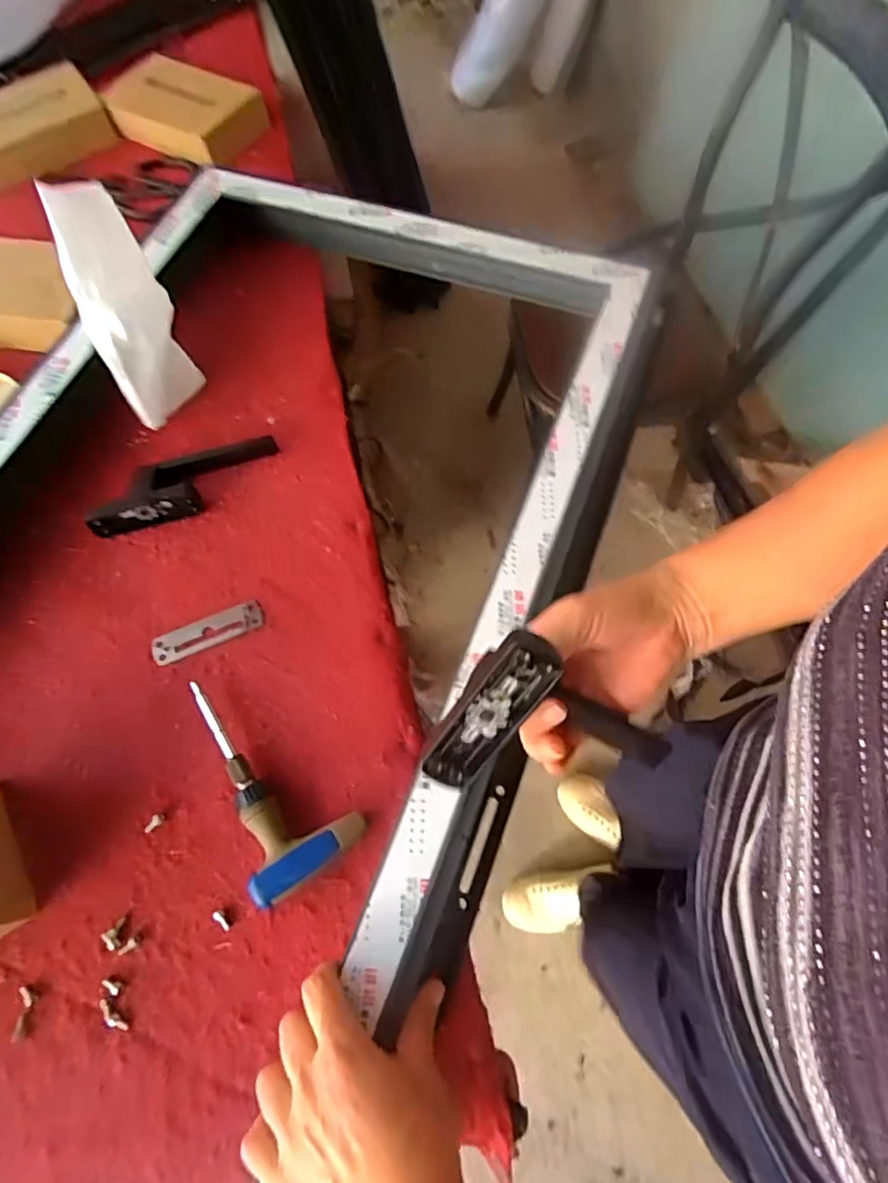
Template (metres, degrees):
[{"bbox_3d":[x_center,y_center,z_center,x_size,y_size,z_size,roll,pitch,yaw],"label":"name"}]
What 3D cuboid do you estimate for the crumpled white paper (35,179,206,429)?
[{"bbox_3d":[-0.303,-0.273,0.567,0.028,0.199,0.081,7,36,35],"label":"crumpled white paper"}]

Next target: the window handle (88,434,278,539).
[{"bbox_3d":[-0.252,-0.107,0.570,0.179,0.033,0.063,-17,67,-5],"label":"window handle"}]

